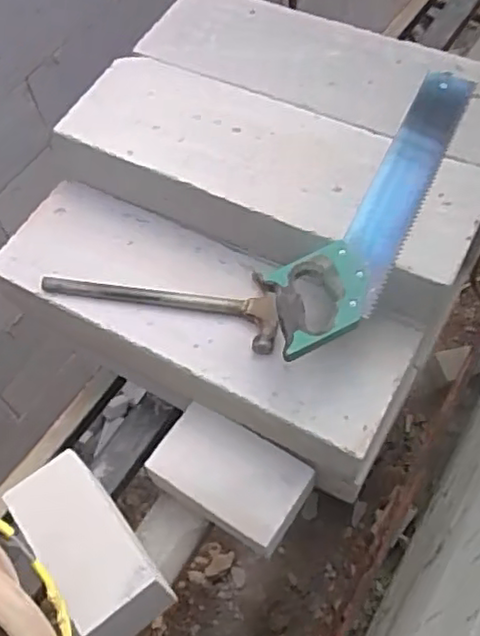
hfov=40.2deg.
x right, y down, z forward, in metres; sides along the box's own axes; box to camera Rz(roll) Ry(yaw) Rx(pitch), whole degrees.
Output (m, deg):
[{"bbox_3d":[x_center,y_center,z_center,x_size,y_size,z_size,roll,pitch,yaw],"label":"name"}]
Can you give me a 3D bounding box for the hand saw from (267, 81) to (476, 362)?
[{"bbox_3d":[0.197,-0.159,0.870,0.122,0.035,0.529,30,66,20],"label":"hand saw"}]

